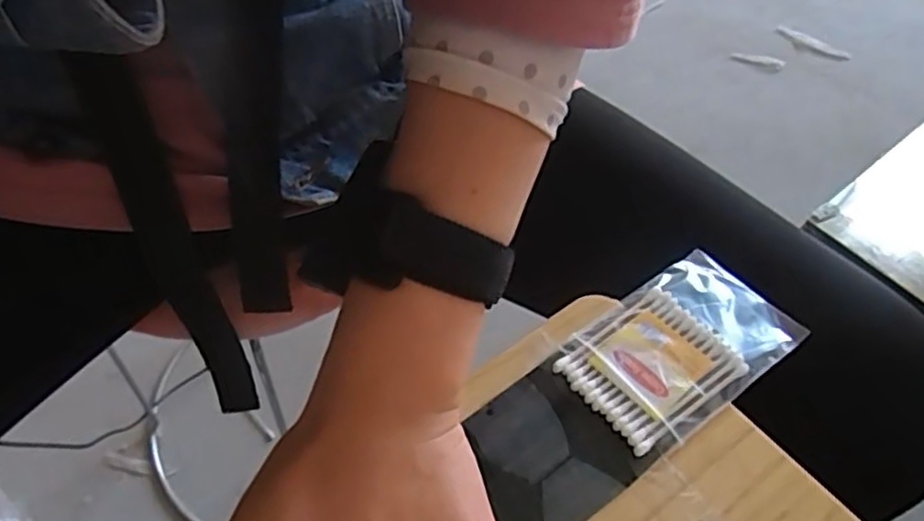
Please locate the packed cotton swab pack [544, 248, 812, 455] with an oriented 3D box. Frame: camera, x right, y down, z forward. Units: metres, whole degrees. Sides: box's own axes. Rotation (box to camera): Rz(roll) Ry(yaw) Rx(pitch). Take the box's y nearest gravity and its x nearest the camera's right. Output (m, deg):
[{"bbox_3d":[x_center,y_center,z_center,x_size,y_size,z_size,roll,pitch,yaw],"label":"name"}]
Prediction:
[{"bbox_3d":[0.101,0.039,0.315,0.108,0.005,0.065,-32,61,-24],"label":"packed cotton swab pack"}]

